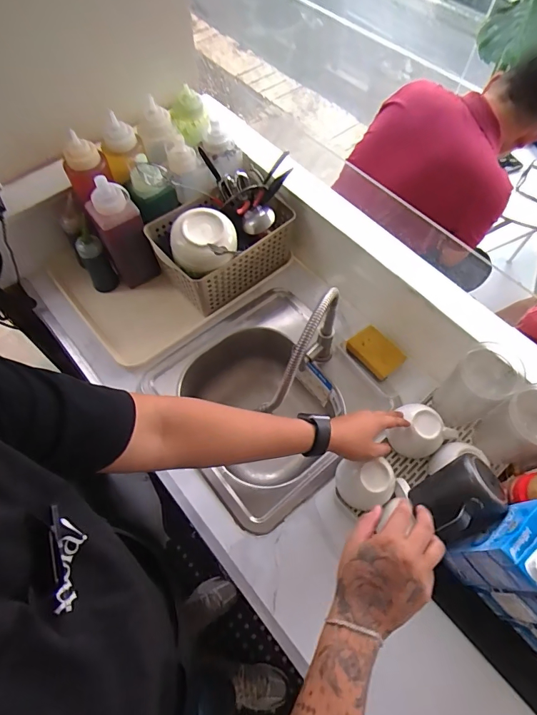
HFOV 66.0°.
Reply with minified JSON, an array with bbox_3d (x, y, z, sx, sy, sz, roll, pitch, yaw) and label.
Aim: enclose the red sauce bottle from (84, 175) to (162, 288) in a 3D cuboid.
[{"bbox_3d":[-0.281,-0.234,0.812,0.083,0.225,0.066,-31,67,-16],"label":"red sauce bottle"}]

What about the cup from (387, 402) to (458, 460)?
[{"bbox_3d":[0.258,0.129,0.702,0.095,0.061,0.085,38,68,17],"label":"cup"}]

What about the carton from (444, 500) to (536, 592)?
[{"bbox_3d":[0.319,0.256,0.560,0.100,0.177,0.063,-34,68,-17],"label":"carton"}]

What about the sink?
[{"bbox_3d":[-0.003,0.104,0.850,0.350,0.146,0.394,-30,67,-15],"label":"sink"}]

